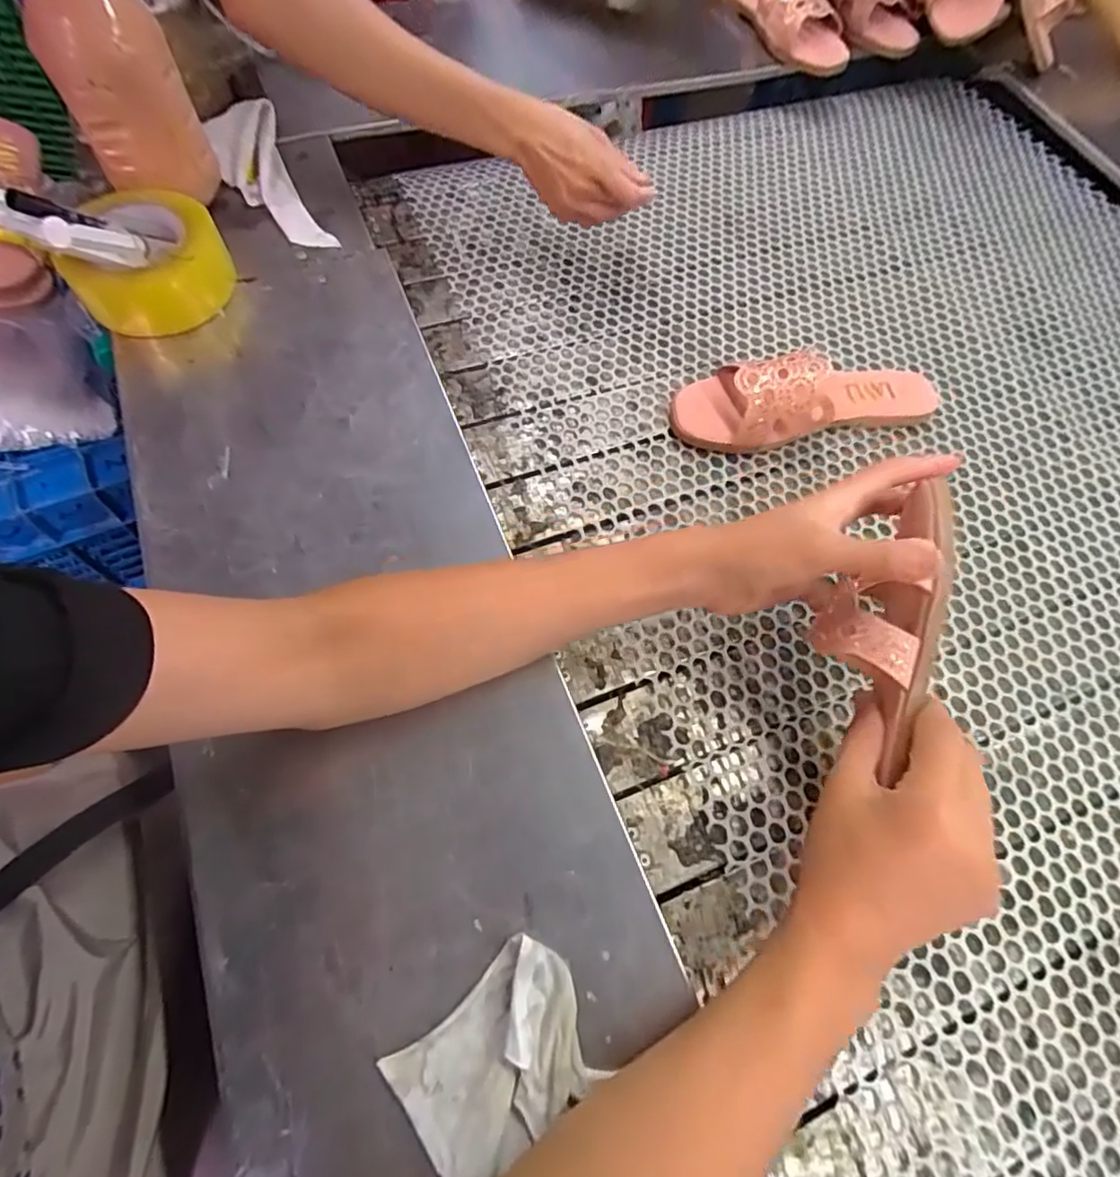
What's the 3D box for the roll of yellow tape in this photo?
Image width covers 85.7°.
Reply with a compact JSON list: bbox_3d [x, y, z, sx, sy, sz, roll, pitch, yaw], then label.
[{"bbox_3d":[-0.343,-0.284,0.513,0.111,0.064,0.115,1,65,-3],"label":"roll of yellow tape"}]

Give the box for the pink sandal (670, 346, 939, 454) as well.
[{"bbox_3d":[0.224,-0.169,0.528,0.240,0.069,0.080,-2,66,-4],"label":"pink sandal"}]

